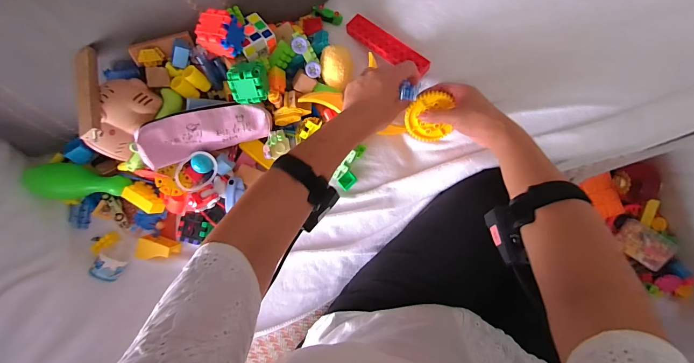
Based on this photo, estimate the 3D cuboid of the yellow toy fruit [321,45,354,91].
[{"bbox_3d":[-0.018,-0.186,0.539,0.050,0.062,0.069,4,92,8],"label":"yellow toy fruit"}]

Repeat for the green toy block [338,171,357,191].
[{"bbox_3d":[0.001,-0.001,0.554,0.024,0.021,0.029,45,97,5],"label":"green toy block"}]

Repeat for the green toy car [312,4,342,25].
[{"bbox_3d":[-0.034,-0.289,0.567,0.052,0.015,0.023,28,95,6],"label":"green toy car"}]

